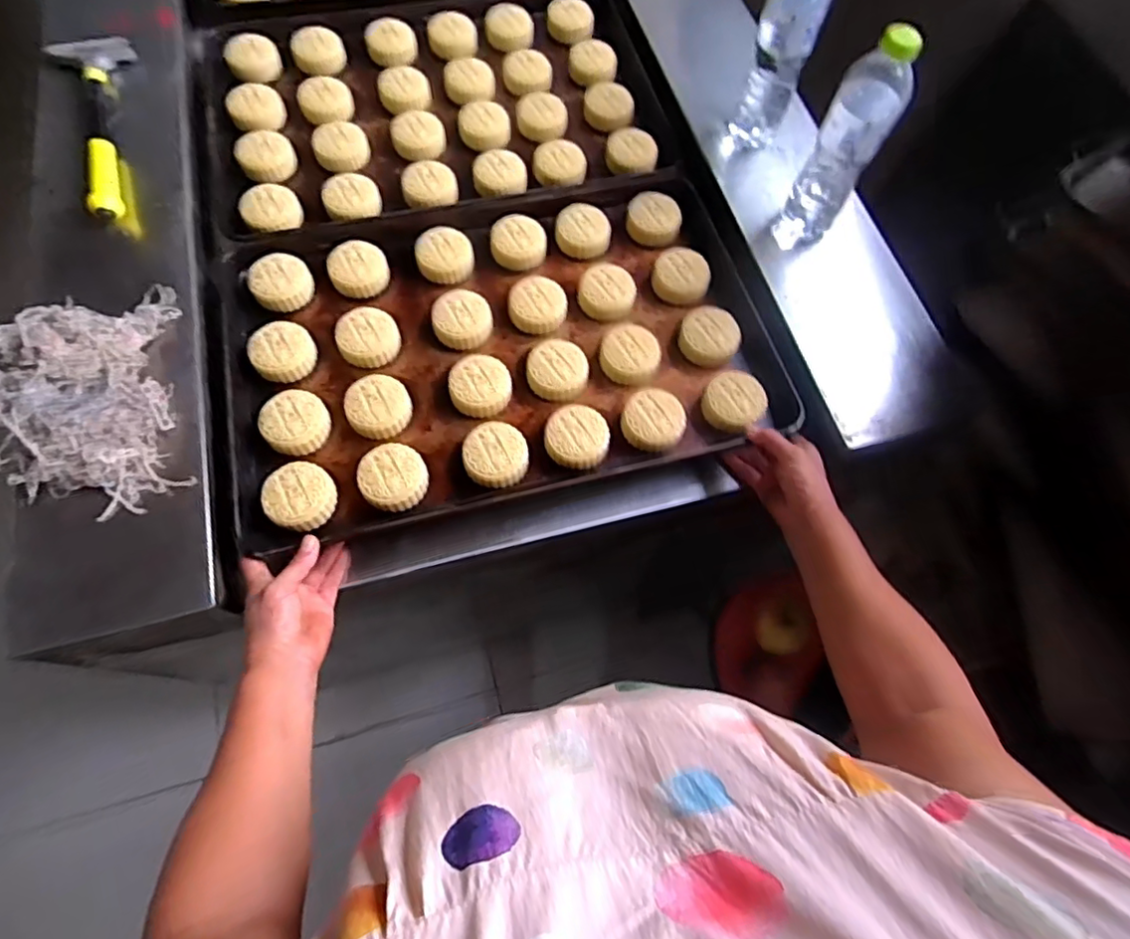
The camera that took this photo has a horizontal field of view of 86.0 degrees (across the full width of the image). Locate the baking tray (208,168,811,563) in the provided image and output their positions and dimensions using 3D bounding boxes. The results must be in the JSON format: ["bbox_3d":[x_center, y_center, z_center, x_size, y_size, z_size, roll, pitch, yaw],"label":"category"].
[{"bbox_3d":[-0.073,-0.147,0.698,0.591,0.052,0.371,-13,66,-9],"label":"baking tray"}]

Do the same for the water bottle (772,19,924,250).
[{"bbox_3d":[0.302,-0.346,0.657,0.068,0.230,0.056,31,67,11],"label":"water bottle"}]

